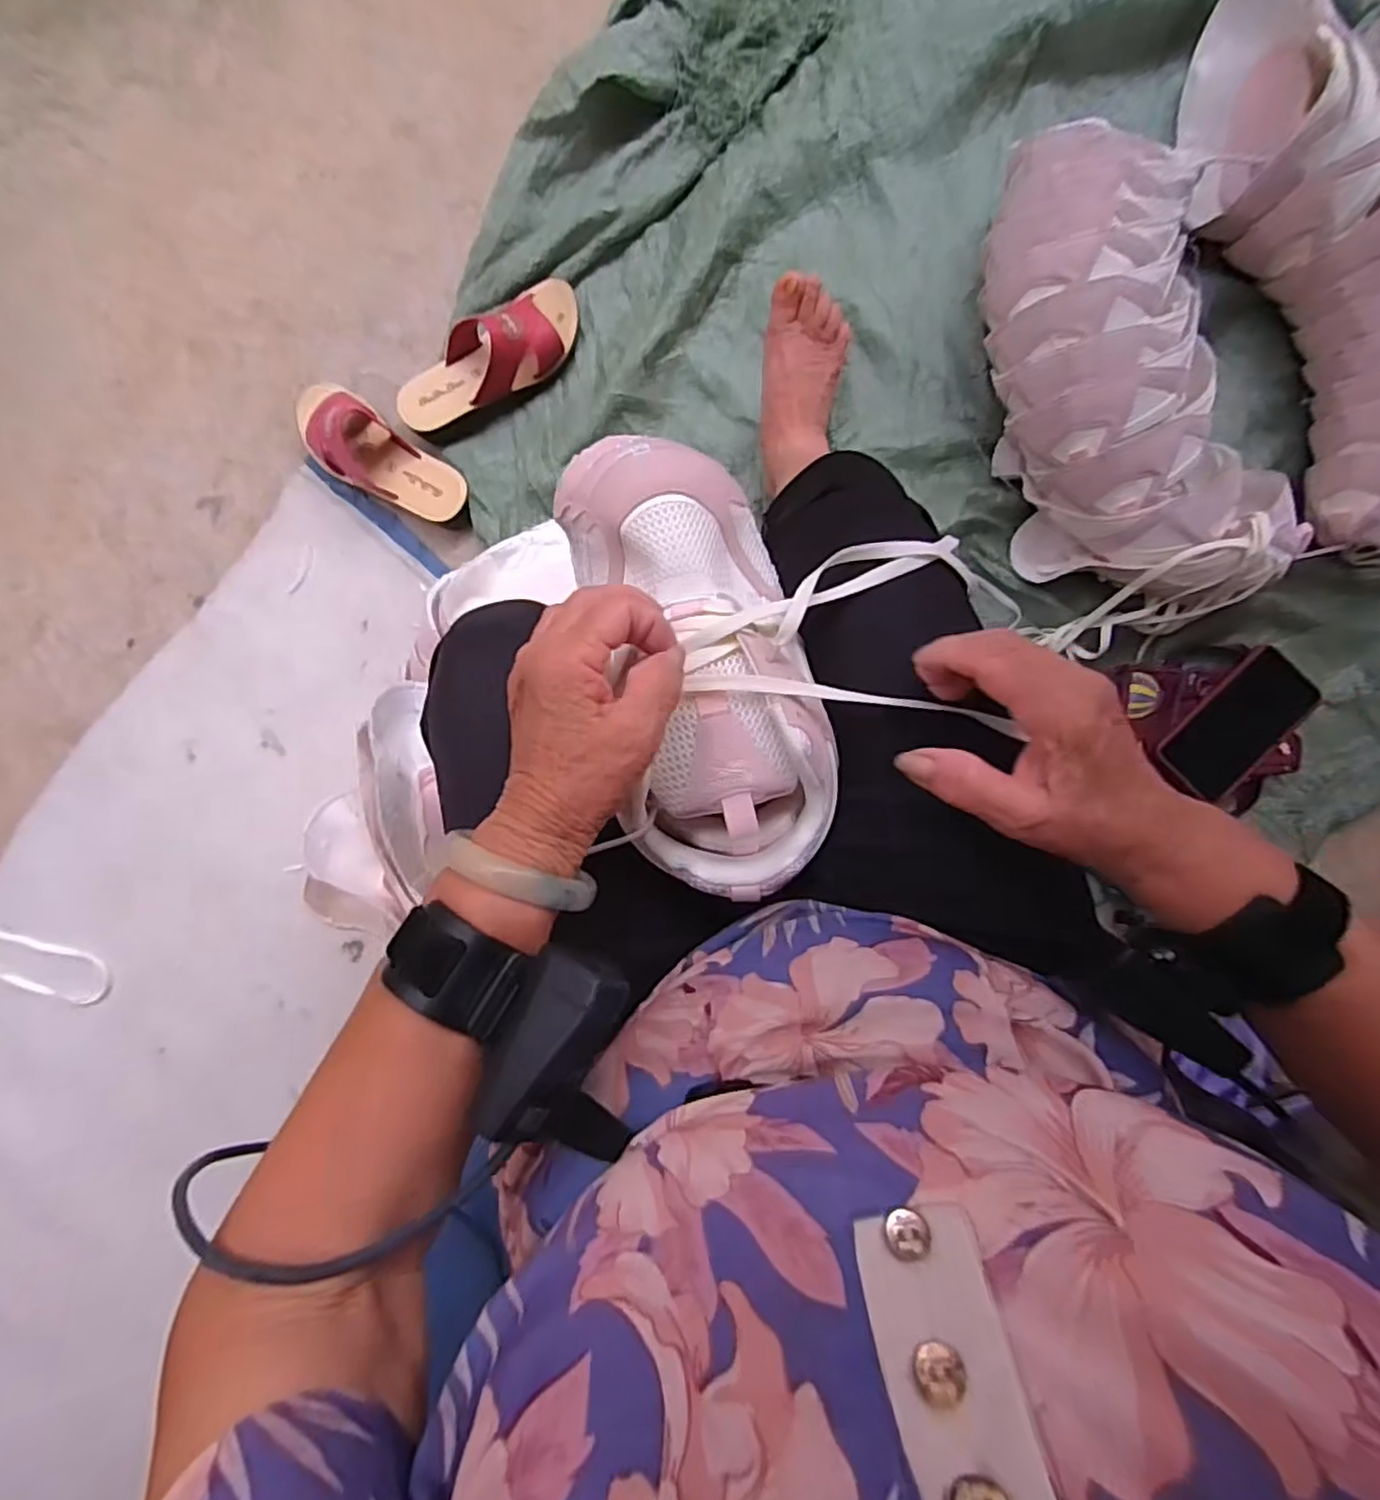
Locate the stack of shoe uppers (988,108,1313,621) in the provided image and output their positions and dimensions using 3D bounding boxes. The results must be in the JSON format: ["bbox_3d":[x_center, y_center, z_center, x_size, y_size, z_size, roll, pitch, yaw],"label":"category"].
[{"bbox_3d":[0.413,-0.351,0.688,0.197,0.148,0.449,-16,90,3],"label":"stack of shoe uppers"}]

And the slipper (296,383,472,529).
[{"bbox_3d":[-0.352,-0.326,0.783,0.232,0.063,0.084,37,93,1],"label":"slipper"}]

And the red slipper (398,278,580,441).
[{"bbox_3d":[-0.219,-0.428,0.763,0.229,0.067,0.087,-35,90,3],"label":"red slipper"}]

